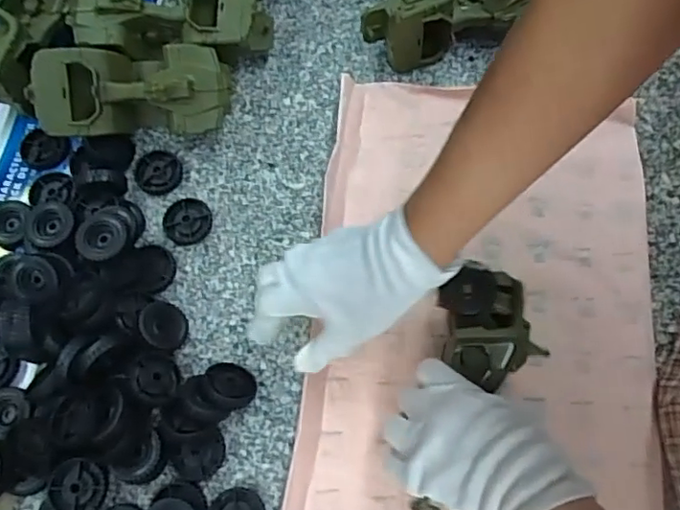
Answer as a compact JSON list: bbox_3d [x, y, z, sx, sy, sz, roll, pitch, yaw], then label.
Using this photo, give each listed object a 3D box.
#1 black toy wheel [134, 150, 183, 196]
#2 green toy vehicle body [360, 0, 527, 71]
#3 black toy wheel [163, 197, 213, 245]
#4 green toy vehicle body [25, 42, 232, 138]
[{"bbox_3d":[-0.176,-0.082,0.569,0.045,0.013,0.046,0,70,1],"label":"black toy wheel"},{"bbox_3d":[0.112,-0.238,0.587,0.170,0.078,0.066,-22,71,-7],"label":"green toy vehicle body"},{"bbox_3d":[-0.142,-0.031,0.550,0.044,0.014,0.041,0,70,1],"label":"black toy wheel"},{"bbox_3d":[-0.191,-0.150,0.559,0.176,0.077,0.078,-2,70,0],"label":"green toy vehicle body"}]

